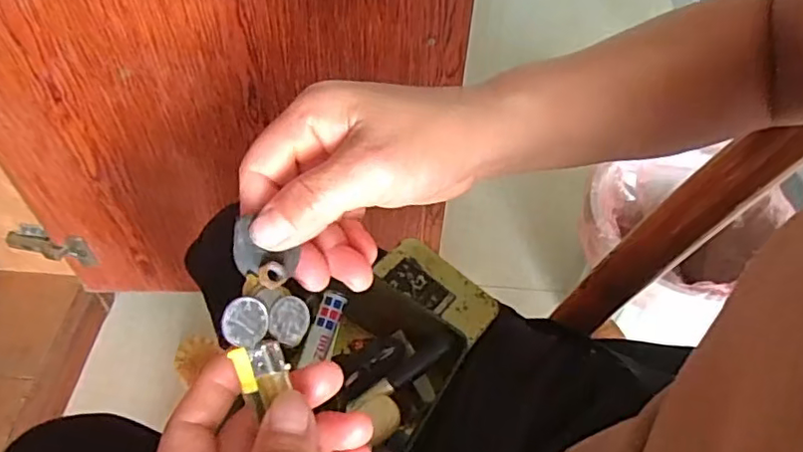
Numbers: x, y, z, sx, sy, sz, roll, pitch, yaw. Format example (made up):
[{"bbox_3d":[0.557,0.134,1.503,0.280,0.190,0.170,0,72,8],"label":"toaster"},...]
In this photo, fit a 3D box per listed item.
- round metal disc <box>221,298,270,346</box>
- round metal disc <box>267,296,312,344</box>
[{"bbox_3d":[-0.059,0.037,0.229,0.004,0.018,0.018,-7,46,50],"label":"round metal disc"},{"bbox_3d":[-0.045,0.038,0.242,0.004,0.018,0.018,-6,40,48],"label":"round metal disc"}]

